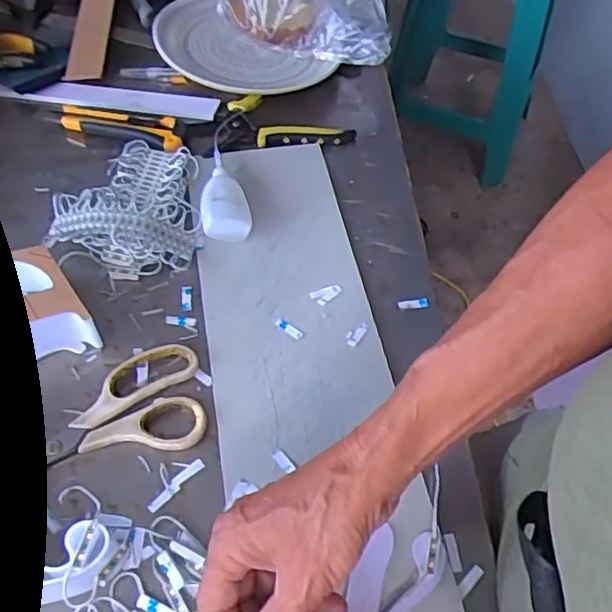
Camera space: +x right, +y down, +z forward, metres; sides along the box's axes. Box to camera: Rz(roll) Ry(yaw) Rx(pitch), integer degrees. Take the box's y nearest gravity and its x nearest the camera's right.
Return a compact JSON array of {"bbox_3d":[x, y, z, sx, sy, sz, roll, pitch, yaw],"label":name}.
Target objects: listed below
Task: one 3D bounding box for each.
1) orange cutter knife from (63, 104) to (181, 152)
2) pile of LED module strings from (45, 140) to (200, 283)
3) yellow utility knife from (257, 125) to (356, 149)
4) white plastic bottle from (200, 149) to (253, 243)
[{"bbox_3d":[-0.188,-0.187,0.655,0.138,0.016,0.041,17,56,10],"label":"orange cutter knife"},{"bbox_3d":[-0.164,-0.096,0.581,0.124,0.037,0.147,-1,54,-3],"label":"pile of LED module strings"},{"bbox_3d":[0.001,-0.177,0.660,0.102,0.017,0.022,-3,54,-4],"label":"yellow utility knife"},{"bbox_3d":[-0.080,-0.108,0.595,0.042,0.029,0.107,-9,55,-8],"label":"white plastic bottle"}]

